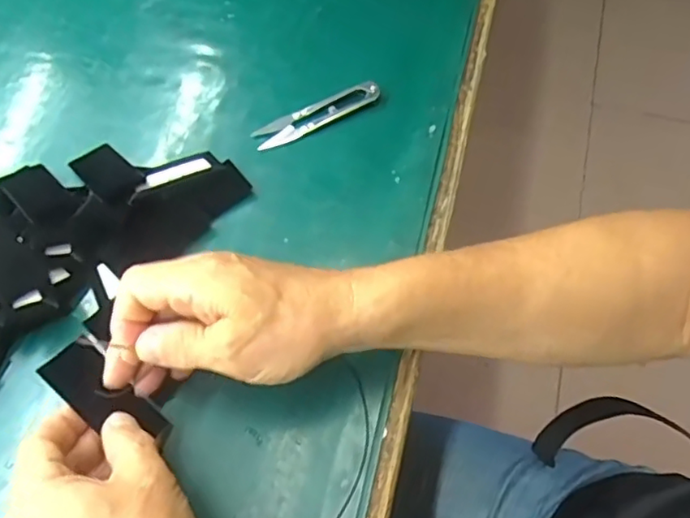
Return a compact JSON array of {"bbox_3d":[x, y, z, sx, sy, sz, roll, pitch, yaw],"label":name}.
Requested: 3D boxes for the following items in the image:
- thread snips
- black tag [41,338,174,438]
[{"bbox_3d":[-0.021,-0.113,0.473,0.104,0.007,0.024,-24,66,-12],"label":"thread snips"},{"bbox_3d":[-0.136,0.080,0.348,0.074,0.004,0.028,47,60,-8],"label":"black tag"}]

